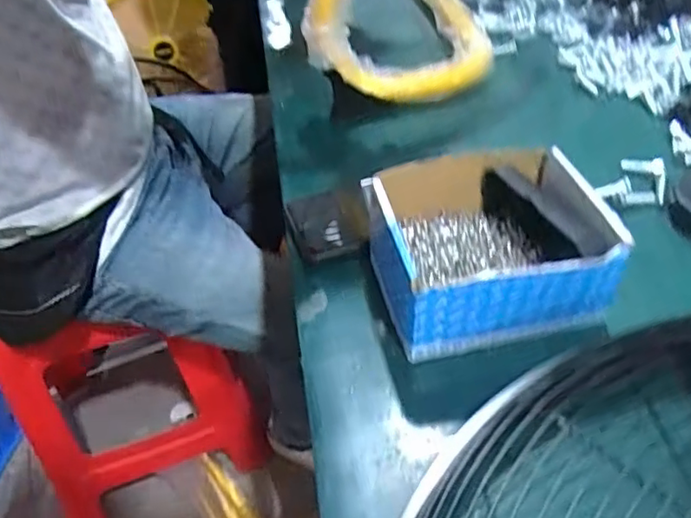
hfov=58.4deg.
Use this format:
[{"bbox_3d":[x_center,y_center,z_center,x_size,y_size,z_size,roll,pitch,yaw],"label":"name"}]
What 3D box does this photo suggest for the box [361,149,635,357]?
[{"bbox_3d":[0.092,-0.007,0.411,0.135,0.071,0.121,-10,44,-3],"label":"box"}]

